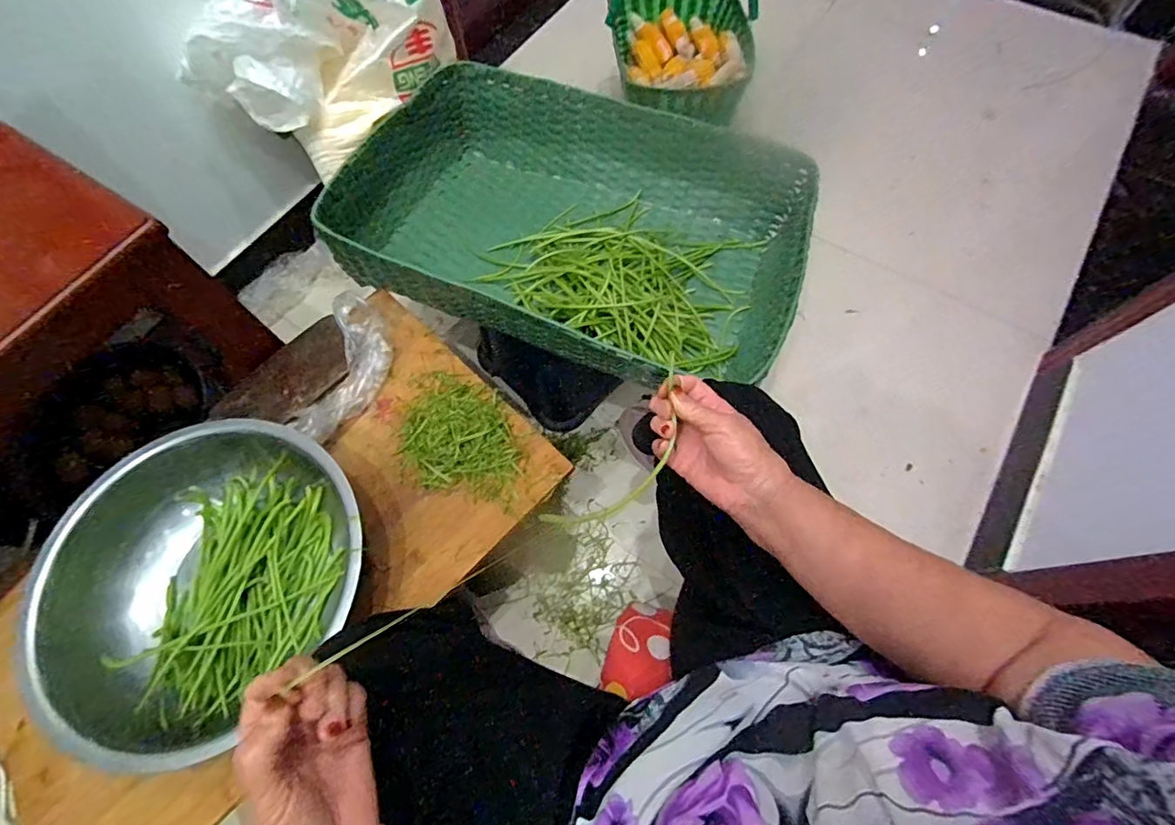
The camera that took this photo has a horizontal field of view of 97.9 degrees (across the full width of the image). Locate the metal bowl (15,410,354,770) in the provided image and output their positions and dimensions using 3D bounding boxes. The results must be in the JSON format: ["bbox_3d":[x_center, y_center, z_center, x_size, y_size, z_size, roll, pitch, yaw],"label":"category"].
[{"bbox_3d":[-0.417,0.177,0.581,0.334,0.094,0.321,-1,67,2],"label":"metal bowl"}]

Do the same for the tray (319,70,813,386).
[{"bbox_3d":[-0.010,-0.287,0.815,0.660,0.173,0.460,20,69,10],"label":"tray"}]

